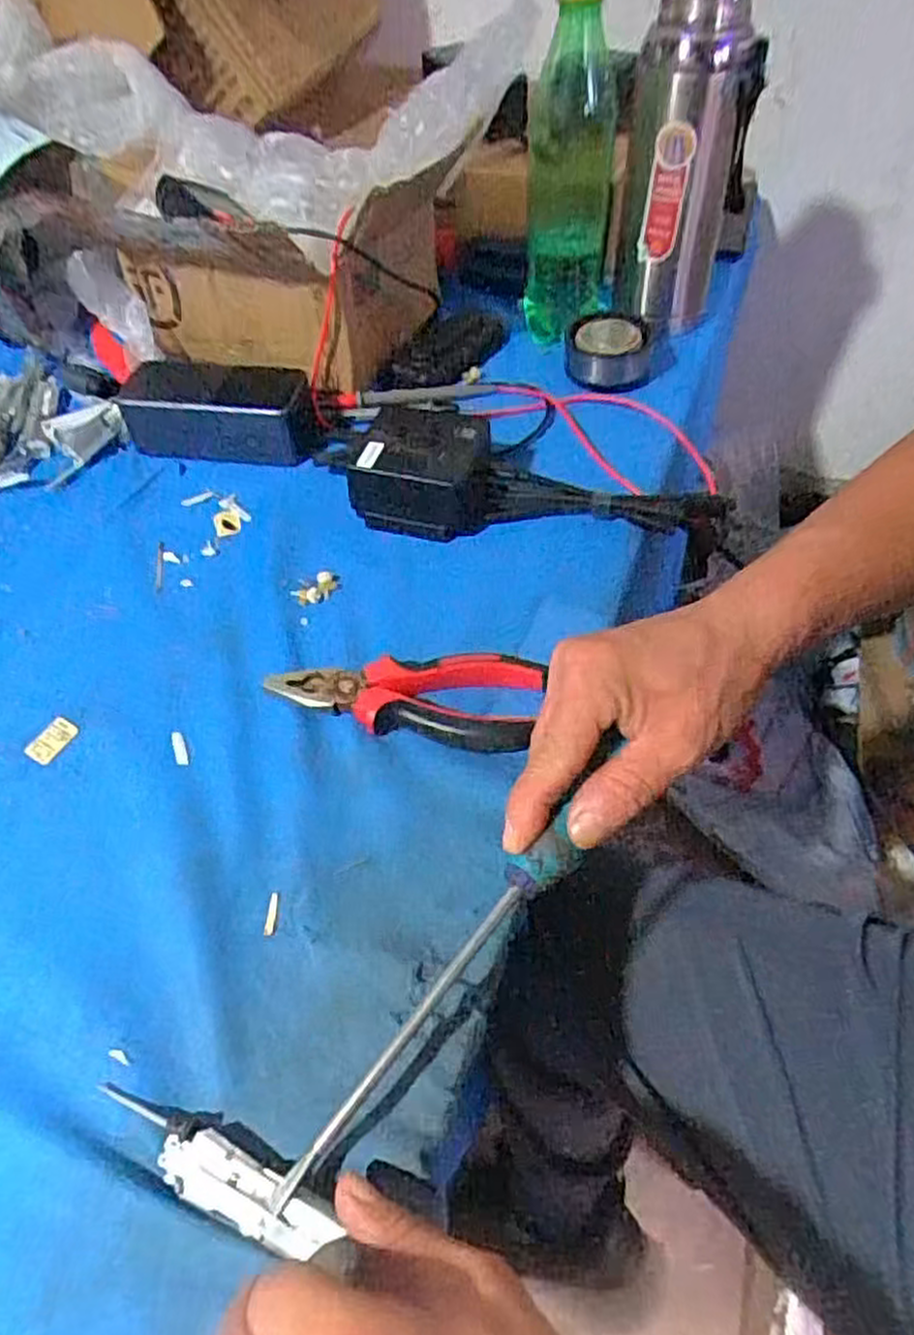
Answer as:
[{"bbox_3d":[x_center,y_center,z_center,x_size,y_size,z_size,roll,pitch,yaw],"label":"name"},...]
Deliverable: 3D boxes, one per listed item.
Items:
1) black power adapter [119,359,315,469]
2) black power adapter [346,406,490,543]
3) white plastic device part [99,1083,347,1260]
[{"bbox_3d":[-0.175,-0.189,0.570,0.150,0.052,0.049,8,52,8],"label":"black power adapter"},{"bbox_3d":[-0.020,-0.132,0.513,0.083,0.050,0.076,8,52,8],"label":"black power adapter"},{"bbox_3d":[-0.092,0.182,0.286,0.105,0.013,0.024,18,54,25],"label":"white plastic device part"}]

